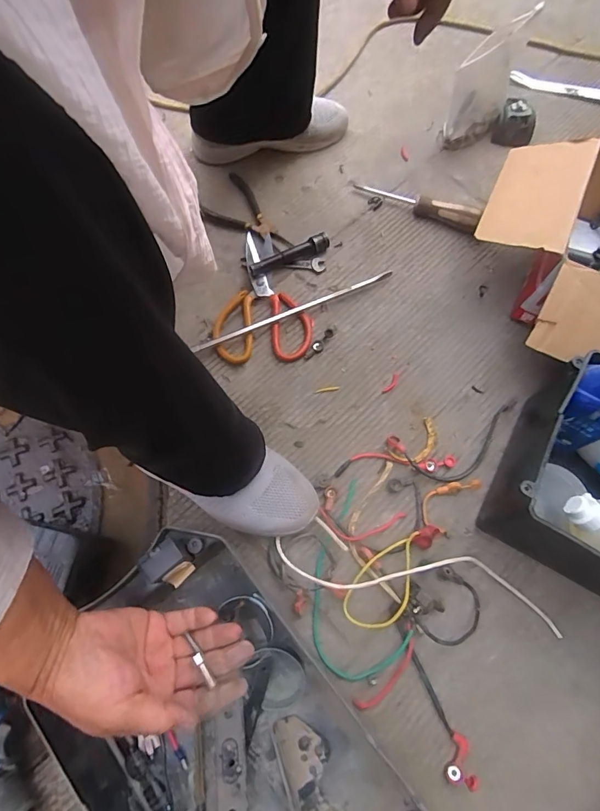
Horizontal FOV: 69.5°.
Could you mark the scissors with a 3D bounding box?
[{"bbox_3d":[-0.055,-0.159,0.626,0.134,0.019,0.206,-3,69,-2],"label":"scissors"}]

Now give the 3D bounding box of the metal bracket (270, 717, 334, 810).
[{"bbox_3d":[0.014,0.380,0.419,0.048,0.022,0.134,-17,70,-7],"label":"metal bracket"}]

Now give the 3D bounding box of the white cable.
[{"bbox_3d":[0.135,0.197,0.499,0.334,0.032,0.063,11,69,3],"label":"white cable"}]

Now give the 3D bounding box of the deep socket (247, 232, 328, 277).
[{"bbox_3d":[-0.015,-0.222,0.641,0.129,0.019,0.020,-26,71,-10],"label":"deep socket"}]

